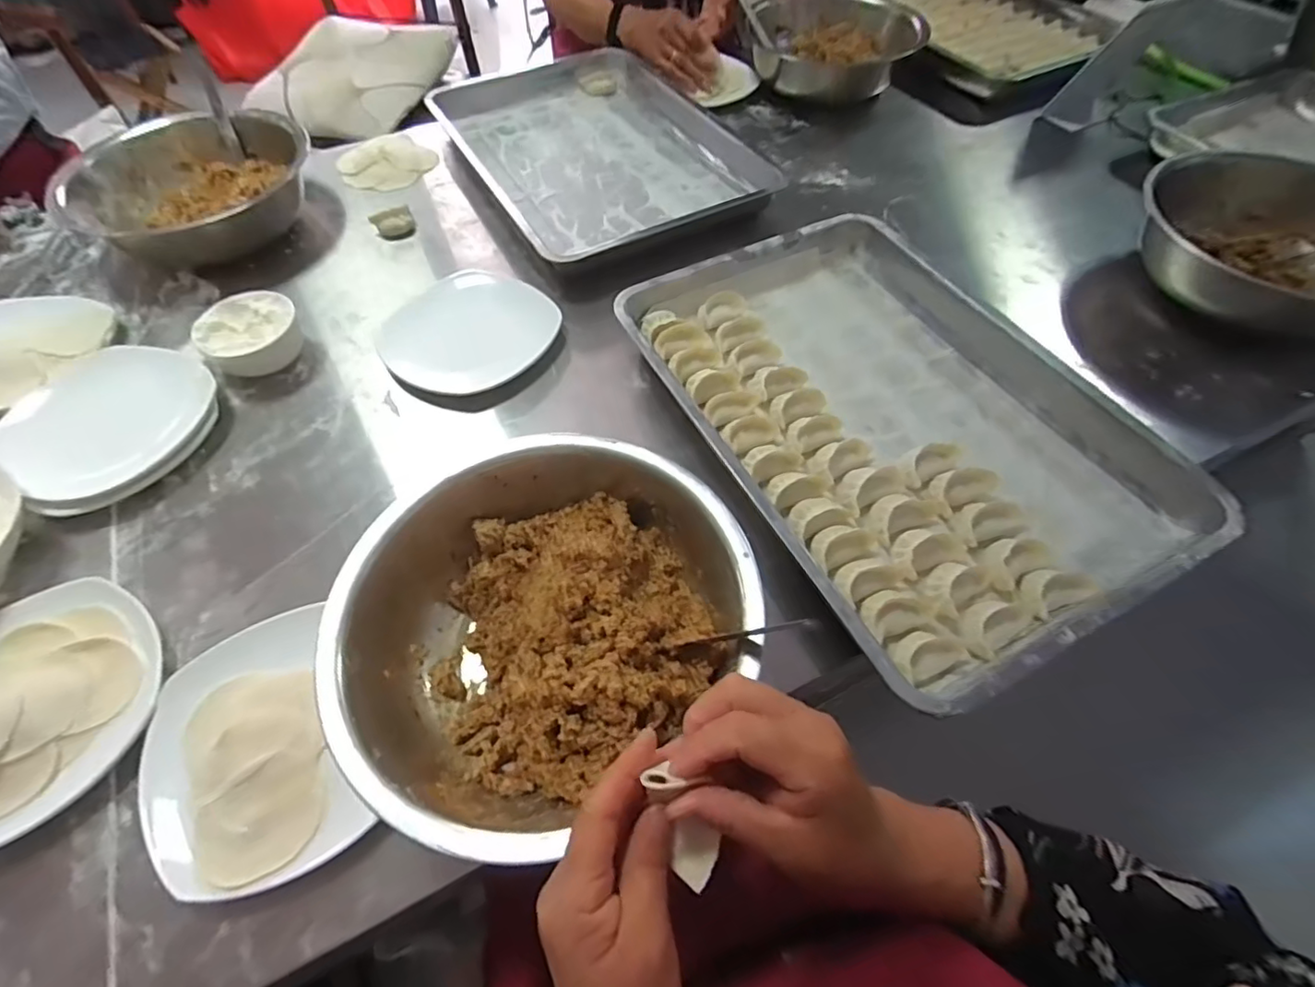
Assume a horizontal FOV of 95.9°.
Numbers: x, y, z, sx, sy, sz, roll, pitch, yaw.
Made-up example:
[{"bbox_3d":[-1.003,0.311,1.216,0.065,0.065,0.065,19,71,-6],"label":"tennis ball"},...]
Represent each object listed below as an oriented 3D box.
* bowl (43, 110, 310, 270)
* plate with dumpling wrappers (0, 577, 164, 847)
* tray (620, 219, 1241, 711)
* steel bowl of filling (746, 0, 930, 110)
[{"bbox_3d":[-0.578,-0.379,0.763,0.226,0.110,0.250,29,62,18],"label":"bowl"},{"bbox_3d":[-0.462,0.152,0.426,0.170,0.036,0.185,0,57,1],"label":"plate with dumpling wrappers"},{"bbox_3d":[0.207,-0.080,0.559,0.335,0.050,0.482,-24,59,-14],"label":"tray"},{"bbox_3d":[0.287,-0.736,0.973,0.268,0.089,0.247,0,57,1],"label":"steel bowl of filling"}]

